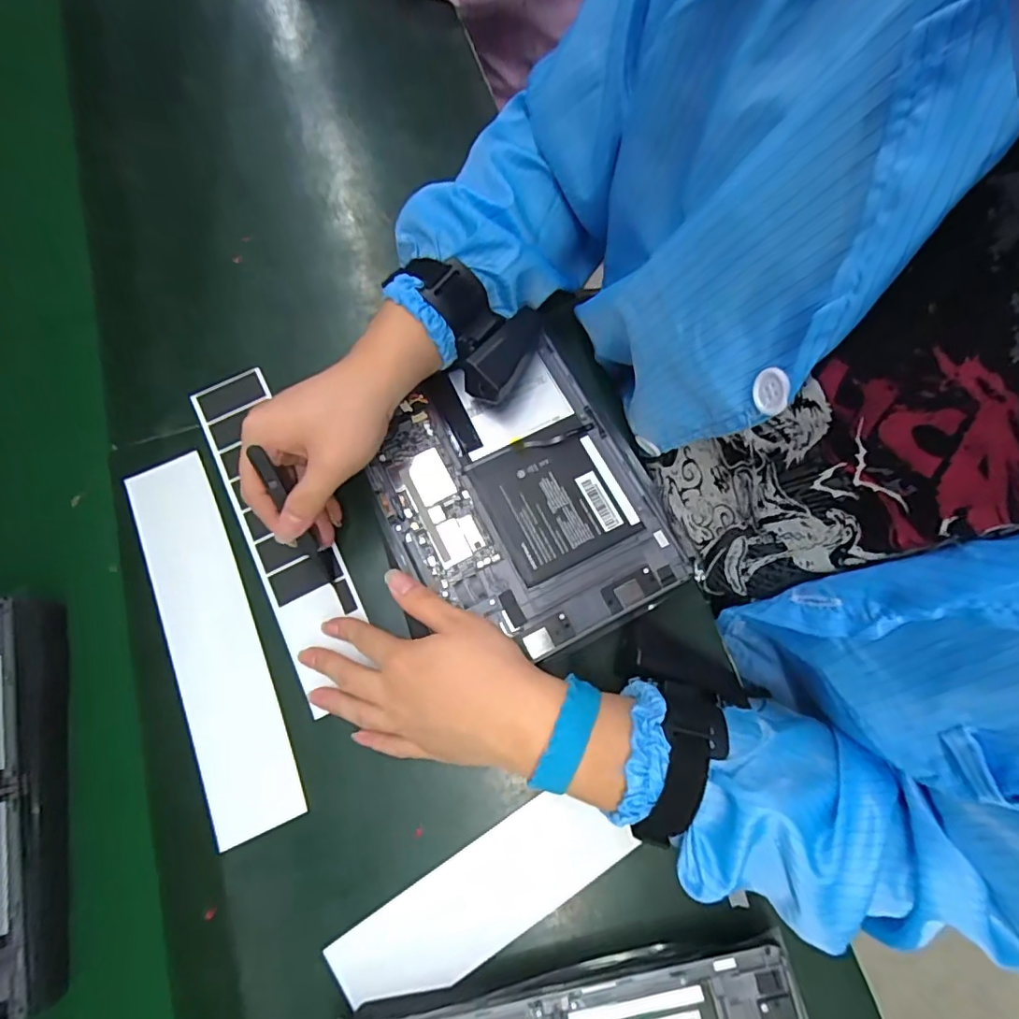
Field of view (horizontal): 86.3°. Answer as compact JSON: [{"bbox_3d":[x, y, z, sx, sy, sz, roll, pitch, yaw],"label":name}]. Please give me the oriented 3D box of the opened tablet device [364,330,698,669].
[{"bbox_3d":[0.000,-0.008,0.380,0.166,0.012,0.209,-27,76,-8],"label":"opened tablet device"}]

